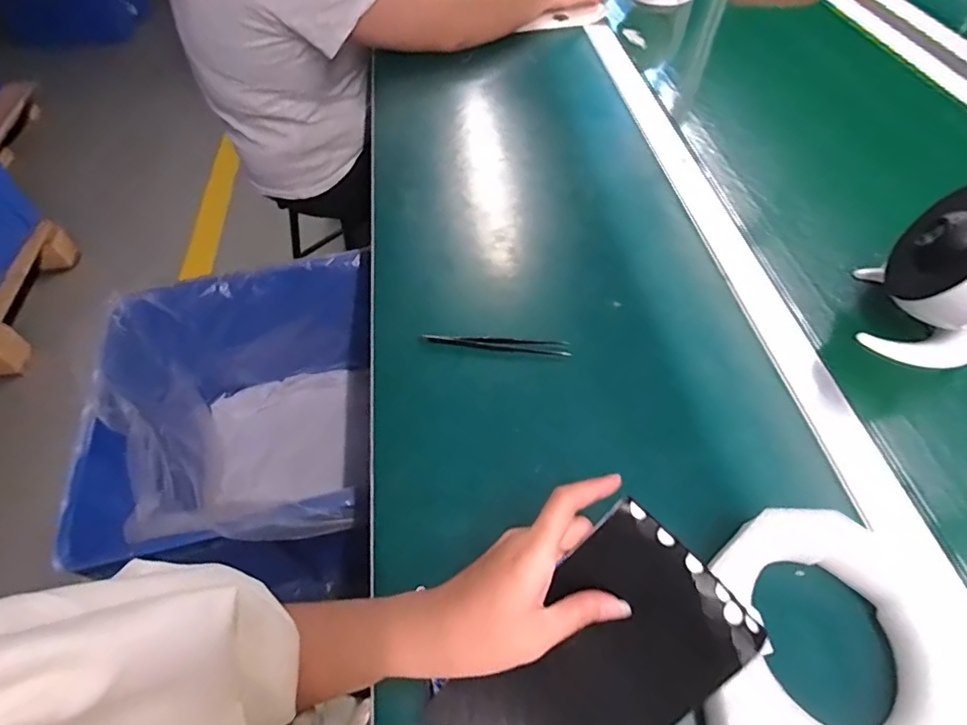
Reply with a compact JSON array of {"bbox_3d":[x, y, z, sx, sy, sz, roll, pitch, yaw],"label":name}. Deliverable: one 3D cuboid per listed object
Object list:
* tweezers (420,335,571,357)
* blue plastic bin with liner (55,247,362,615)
[{"bbox_3d":[0.013,-0.018,0.457,0.128,0.007,0.016,8,55,7],"label":"tweezers"},{"bbox_3d":[-0.351,0.103,0.773,0.334,0.283,0.419,-6,55,-3],"label":"blue plastic bin with liner"}]

